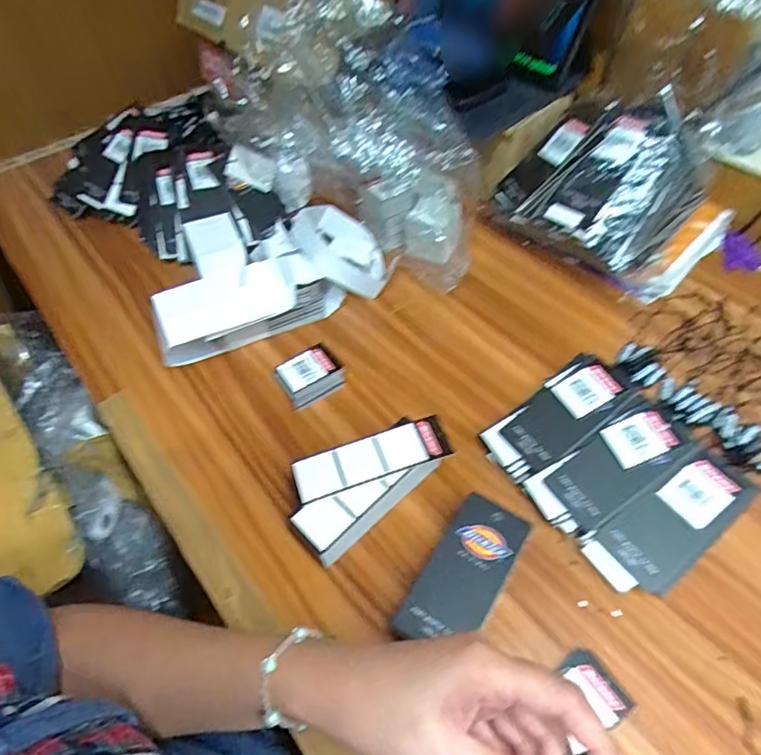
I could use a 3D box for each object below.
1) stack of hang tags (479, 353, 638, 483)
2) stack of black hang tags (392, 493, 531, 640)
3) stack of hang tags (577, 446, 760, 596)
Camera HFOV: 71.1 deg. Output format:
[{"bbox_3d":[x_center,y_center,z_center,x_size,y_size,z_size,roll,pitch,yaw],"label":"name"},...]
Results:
[{"bbox_3d":[0.148,0.031,0.435,0.124,0.031,0.056,-30,56,-18],"label":"stack of hang tags"},{"bbox_3d":[0.057,0.137,0.366,0.048,0.030,0.105,28,59,24],"label":"stack of black hang tags"},{"bbox_3d":[0.205,0.104,0.376,0.118,0.010,0.054,-35,56,-4],"label":"stack of hang tags"}]

